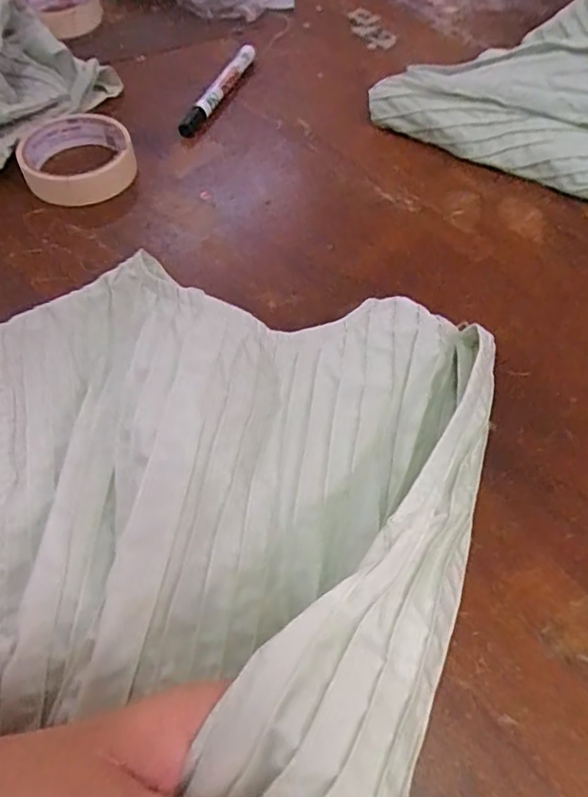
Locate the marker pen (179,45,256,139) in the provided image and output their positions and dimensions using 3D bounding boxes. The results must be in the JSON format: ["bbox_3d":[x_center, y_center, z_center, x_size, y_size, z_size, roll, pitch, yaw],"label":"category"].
[{"bbox_3d":[-0.072,-0.297,0.542,0.018,0.017,0.142,20,60,13],"label":"marker pen"}]

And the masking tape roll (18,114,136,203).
[{"bbox_3d":[-0.181,-0.205,0.478,0.088,0.026,0.099,-13,58,-8],"label":"masking tape roll"}]

